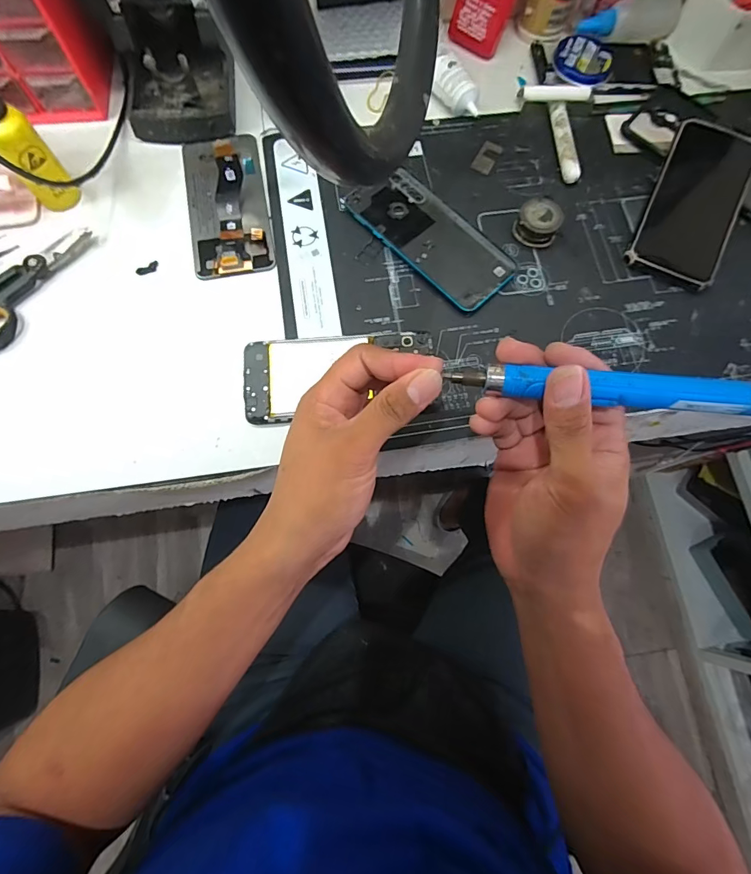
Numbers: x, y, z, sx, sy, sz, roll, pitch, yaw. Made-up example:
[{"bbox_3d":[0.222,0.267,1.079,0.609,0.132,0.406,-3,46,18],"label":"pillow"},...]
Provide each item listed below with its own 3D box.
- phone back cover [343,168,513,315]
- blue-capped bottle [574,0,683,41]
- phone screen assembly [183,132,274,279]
[{"bbox_3d":[0.053,-0.189,0.409,0.075,0.009,0.163,-43,80,-12],"label":"phone back cover"},{"bbox_3d":[0.276,-0.458,0.481,0.110,0.027,0.036,-11,75,-5],"label":"blue-capped bottle"},{"bbox_3d":[-0.138,-0.223,0.397,0.071,0.042,0.154,-10,73,-7],"label":"phone screen assembly"}]

